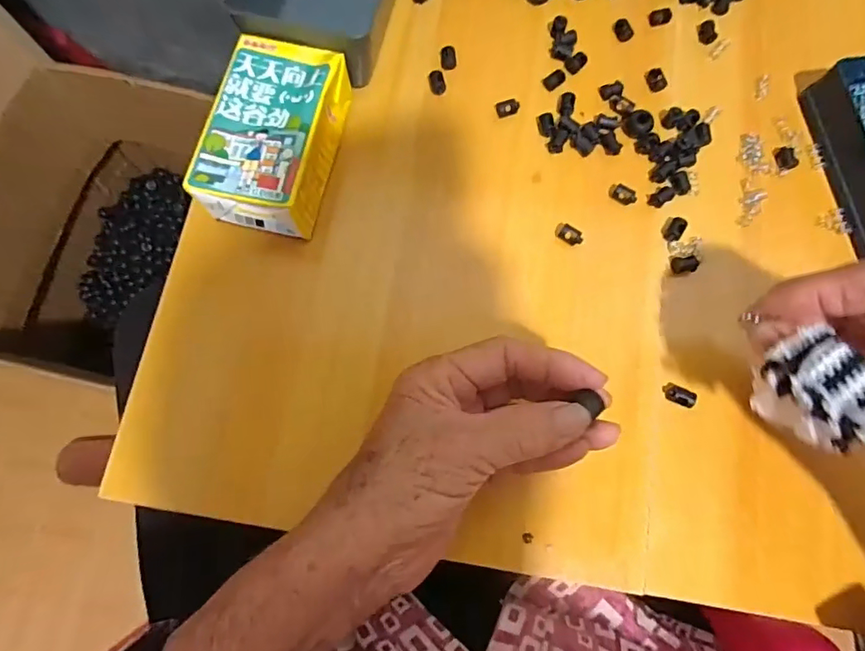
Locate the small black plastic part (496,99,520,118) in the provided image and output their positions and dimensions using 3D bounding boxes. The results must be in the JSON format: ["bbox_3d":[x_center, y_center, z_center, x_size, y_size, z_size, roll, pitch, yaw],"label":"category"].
[{"bbox_3d":[0.050,-0.145,0.335,0.015,0.004,0.011,-22,78,-7],"label":"small black plastic part"}]

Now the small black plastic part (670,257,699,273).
[{"bbox_3d":[0.155,-0.037,0.309,0.015,0.006,0.009,-4,76,-2],"label":"small black plastic part"}]

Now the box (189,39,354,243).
[{"bbox_3d":[-0.094,-0.113,0.304,0.064,0.043,0.106,13,76,2],"label":"box"}]

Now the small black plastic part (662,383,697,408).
[{"bbox_3d":[0.141,0.040,0.289,0.016,0.008,0.011,25,77,5],"label":"small black plastic part"}]

